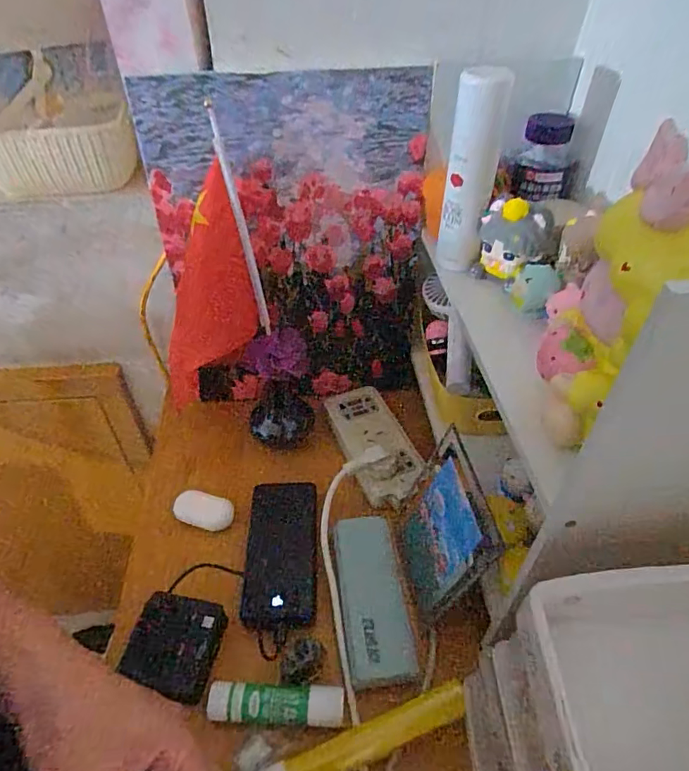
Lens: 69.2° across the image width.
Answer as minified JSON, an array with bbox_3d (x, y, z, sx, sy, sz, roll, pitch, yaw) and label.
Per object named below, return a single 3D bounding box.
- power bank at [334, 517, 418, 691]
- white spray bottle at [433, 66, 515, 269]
[{"bbox_3d":[0.025,0.201,0.483,0.057,0.030,0.153,-6,44,-6],"label":"power bank"},{"bbox_3d":[0.114,-0.186,0.460,0.041,0.182,0.037,10,44,10],"label":"white spray bottle"}]

